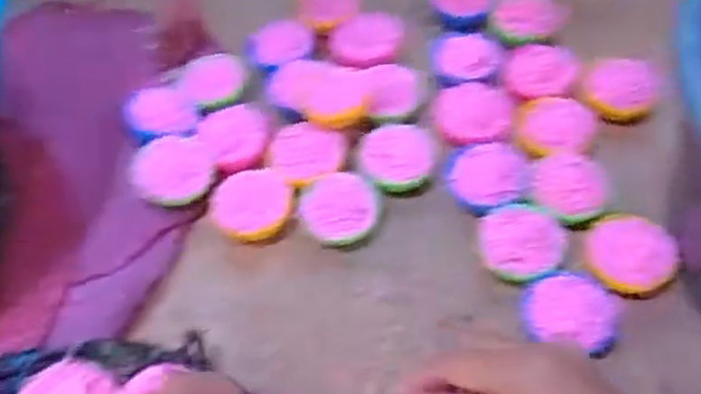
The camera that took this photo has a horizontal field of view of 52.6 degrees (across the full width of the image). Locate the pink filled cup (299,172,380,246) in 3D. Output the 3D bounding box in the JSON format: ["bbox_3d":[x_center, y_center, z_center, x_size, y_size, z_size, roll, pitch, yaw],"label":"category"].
[{"bbox_3d":[-0.007,0.013,0.550,0.060,0.026,0.063,-9,52,-1],"label":"pink filled cup"}]

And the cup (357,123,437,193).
[{"bbox_3d":[0.038,-0.029,0.573,0.061,0.020,0.063,-4,52,2],"label":"cup"}]

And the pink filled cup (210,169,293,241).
[{"bbox_3d":[-0.076,0.007,0.553,0.059,0.014,0.055,-20,70,0],"label":"pink filled cup"}]

